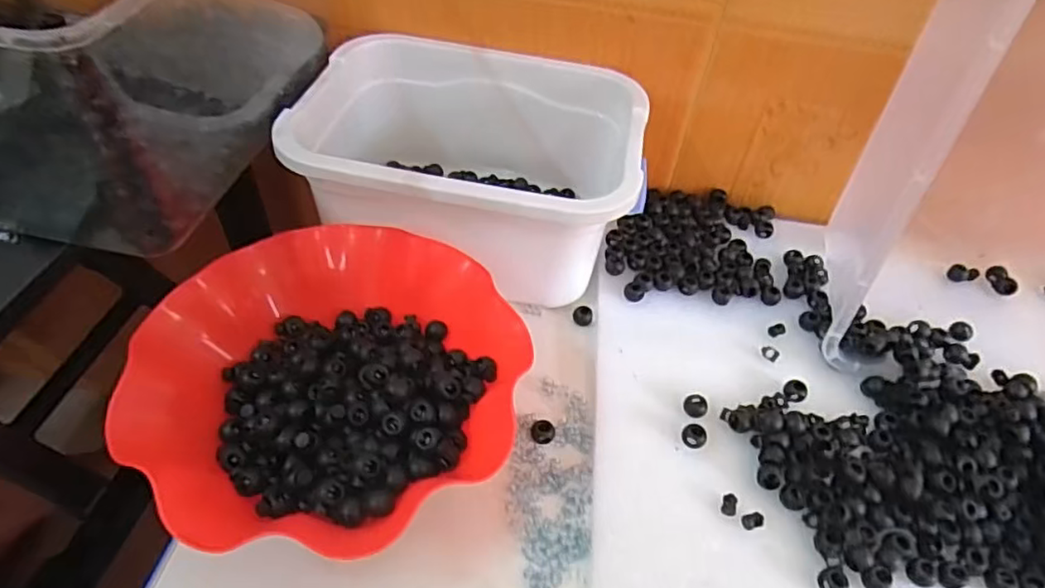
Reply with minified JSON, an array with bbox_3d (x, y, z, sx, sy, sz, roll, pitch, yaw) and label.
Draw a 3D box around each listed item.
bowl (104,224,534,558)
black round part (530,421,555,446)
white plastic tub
[{"bbox_3d":[-0.116,0.056,0.391,0.214,0.063,0.213,3,48,-4],"label":"bowl"},{"bbox_3d":[0.014,0.090,0.413,0.016,0.008,0.015,3,48,-4],"label":"black round part"},{"bbox_3d":[-0.043,-0.096,0.497,0.245,0.116,0.182,12,48,4],"label":"white plastic tub"}]

